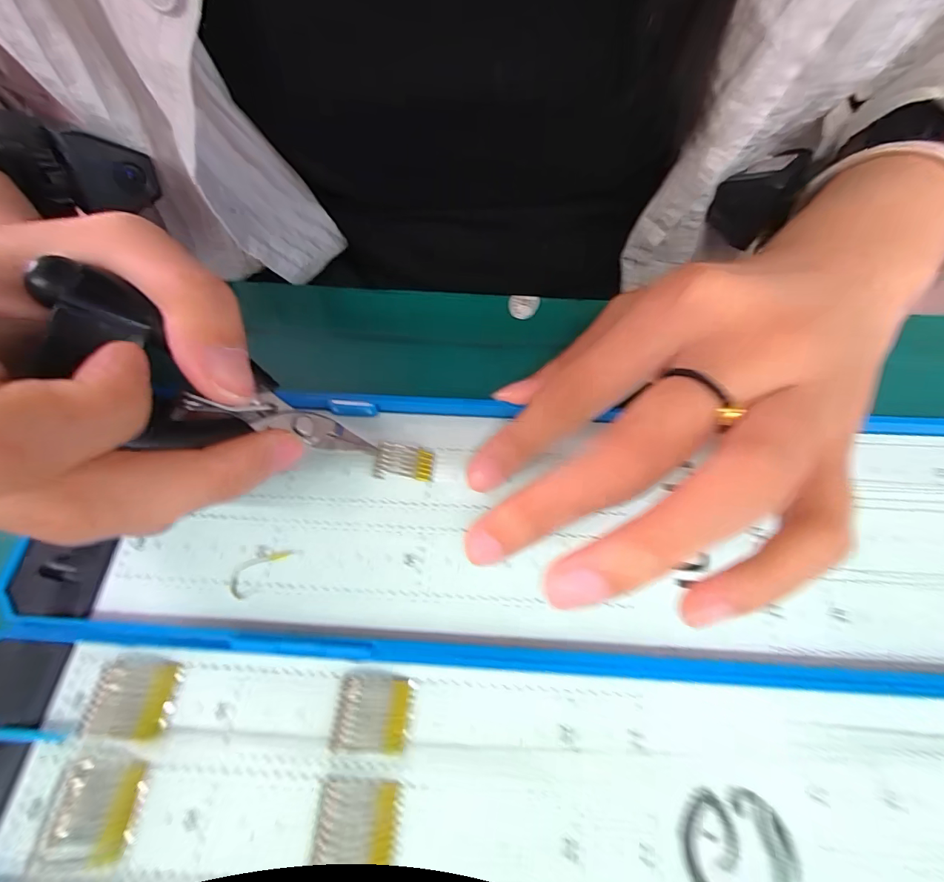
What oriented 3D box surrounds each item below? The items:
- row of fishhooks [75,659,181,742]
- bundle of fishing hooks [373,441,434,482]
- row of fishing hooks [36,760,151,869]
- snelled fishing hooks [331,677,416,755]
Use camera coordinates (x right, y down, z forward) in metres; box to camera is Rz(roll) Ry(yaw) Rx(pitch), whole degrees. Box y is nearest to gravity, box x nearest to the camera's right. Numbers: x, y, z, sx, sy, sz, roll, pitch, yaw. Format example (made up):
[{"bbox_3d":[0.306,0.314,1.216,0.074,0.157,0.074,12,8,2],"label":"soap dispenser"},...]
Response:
[{"bbox_3d":[-0.099,0.075,0.128,0.020,0.006,0.020,6,64,3],"label":"row of fishhooks"},{"bbox_3d":[-0.025,0.008,0.161,0.021,0.004,0.013,8,76,-8],"label":"bundle of fishing hooks"},{"bbox_3d":[-0.102,0.100,0.118,0.024,0.005,0.023,2,63,1],"label":"row of fishing hooks"},{"bbox_3d":[-0.029,0.079,0.127,0.022,0.006,0.019,3,63,2],"label":"snelled fishing hooks"}]

